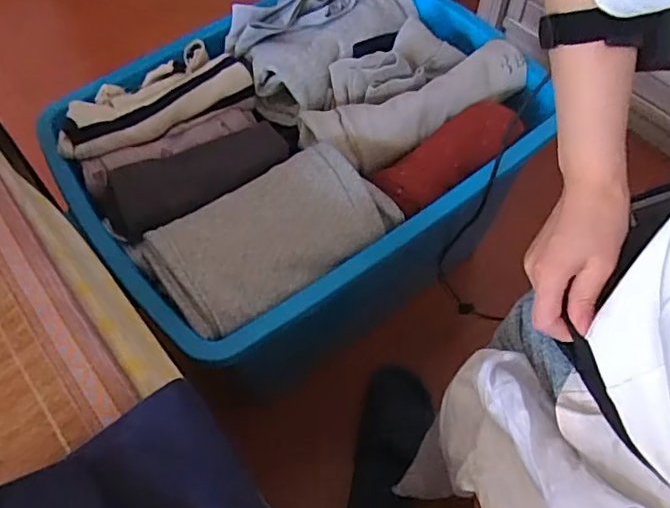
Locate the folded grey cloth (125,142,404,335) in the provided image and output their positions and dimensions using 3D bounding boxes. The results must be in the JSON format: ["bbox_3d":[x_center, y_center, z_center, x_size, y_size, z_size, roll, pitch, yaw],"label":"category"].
[{"bbox_3d":[-0.070,-0.031,0.615,0.257,0.033,0.145,-30,63,-15],"label":"folded grey cloth"}]

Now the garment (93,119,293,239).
[{"bbox_3d":[-0.163,-0.095,0.682,0.231,0.060,0.109,-31,64,-16],"label":"garment"}]

